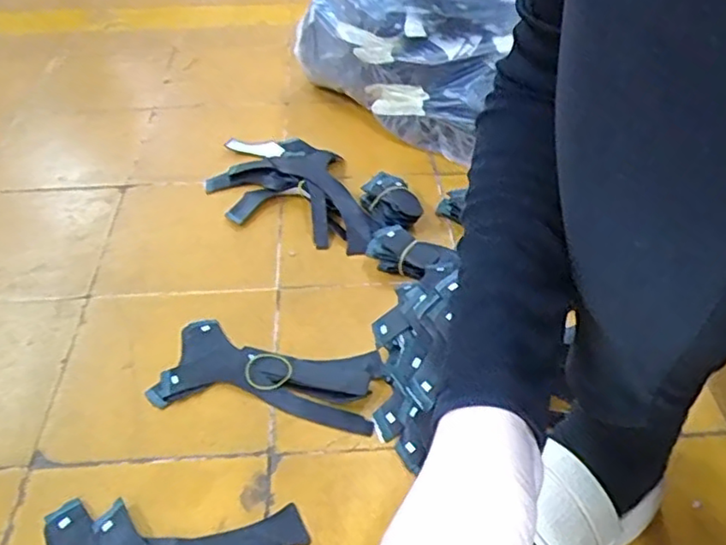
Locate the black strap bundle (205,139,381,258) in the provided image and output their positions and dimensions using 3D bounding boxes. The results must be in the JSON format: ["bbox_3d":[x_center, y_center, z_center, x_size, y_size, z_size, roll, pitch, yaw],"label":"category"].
[{"bbox_3d":[-0.098,-0.103,0.799,0.165,0.027,0.264,-12,44,-12],"label":"black strap bundle"}]

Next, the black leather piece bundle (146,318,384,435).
[{"bbox_3d":[-0.087,0.093,0.602,0.198,0.013,0.093,7,43,8],"label":"black leather piece bundle"}]

